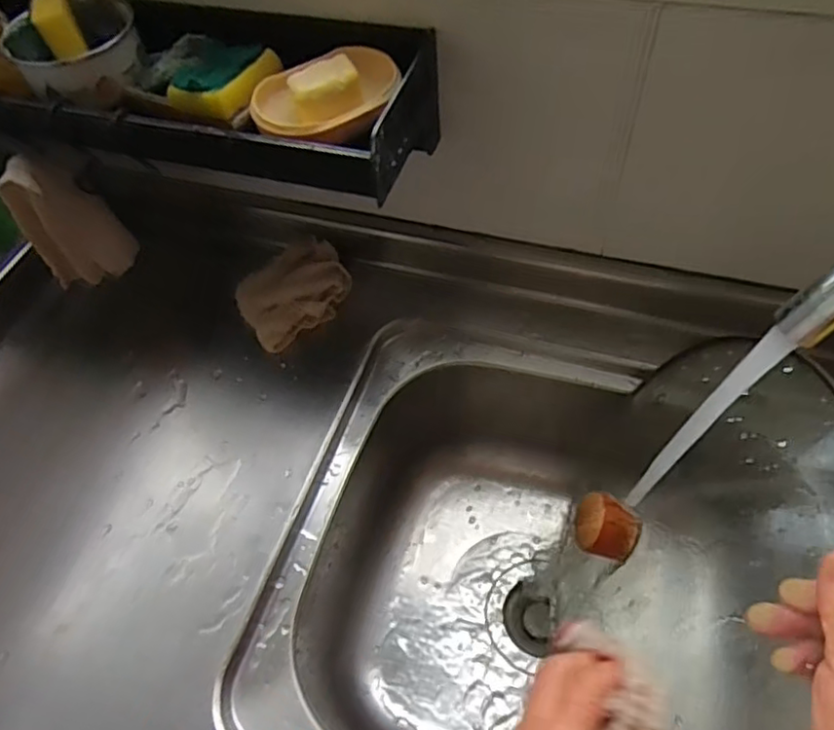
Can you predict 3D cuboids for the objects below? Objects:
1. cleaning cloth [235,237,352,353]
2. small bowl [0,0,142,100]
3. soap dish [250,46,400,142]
[{"bbox_3d":[-0.127,-0.077,0.656,0.117,0.031,0.091,-32,60,-16],"label":"cleaning cloth"},{"bbox_3d":[-0.274,-0.257,0.502,0.100,0.048,0.095,-26,58,-13],"label":"small bowl"},{"bbox_3d":[-0.066,-0.200,0.459,0.109,0.031,0.065,-22,57,-10],"label":"soap dish"}]

